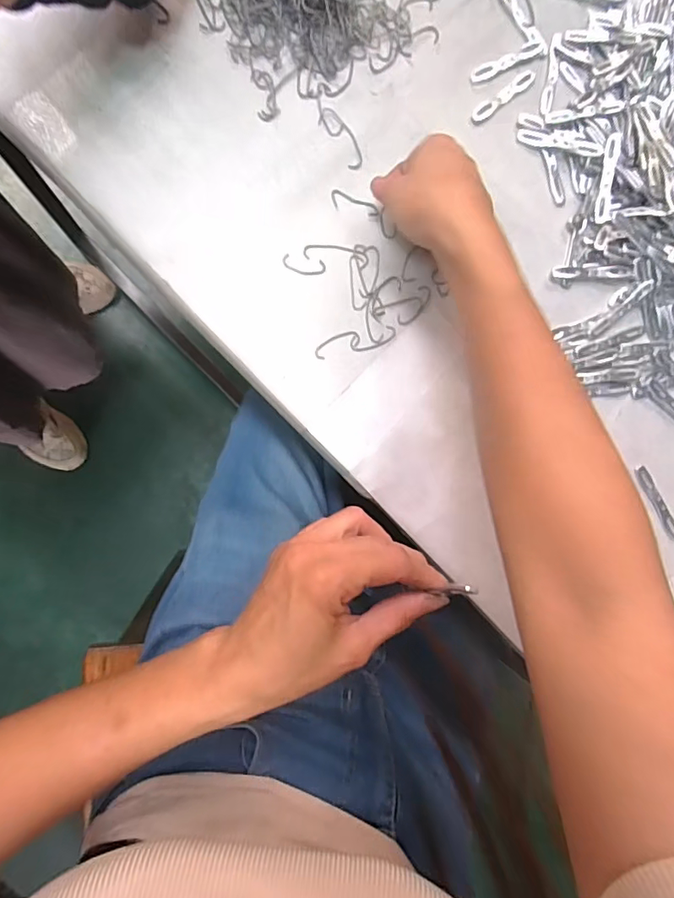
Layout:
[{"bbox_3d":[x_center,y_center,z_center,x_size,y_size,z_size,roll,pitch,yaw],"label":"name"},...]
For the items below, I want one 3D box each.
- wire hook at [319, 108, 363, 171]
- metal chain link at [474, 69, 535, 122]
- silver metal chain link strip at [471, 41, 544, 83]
[{"bbox_3d":[0.004,-0.242,0.382,0.018,0.004,0.053,-34,94,-7],"label":"wire hook"},{"bbox_3d":[0.137,-0.289,0.402,0.068,0.004,0.012,-40,94,-7],"label":"metal chain link"},{"bbox_3d":[0.139,-0.316,0.402,0.067,0.004,0.012,-29,93,-8],"label":"silver metal chain link strip"}]

